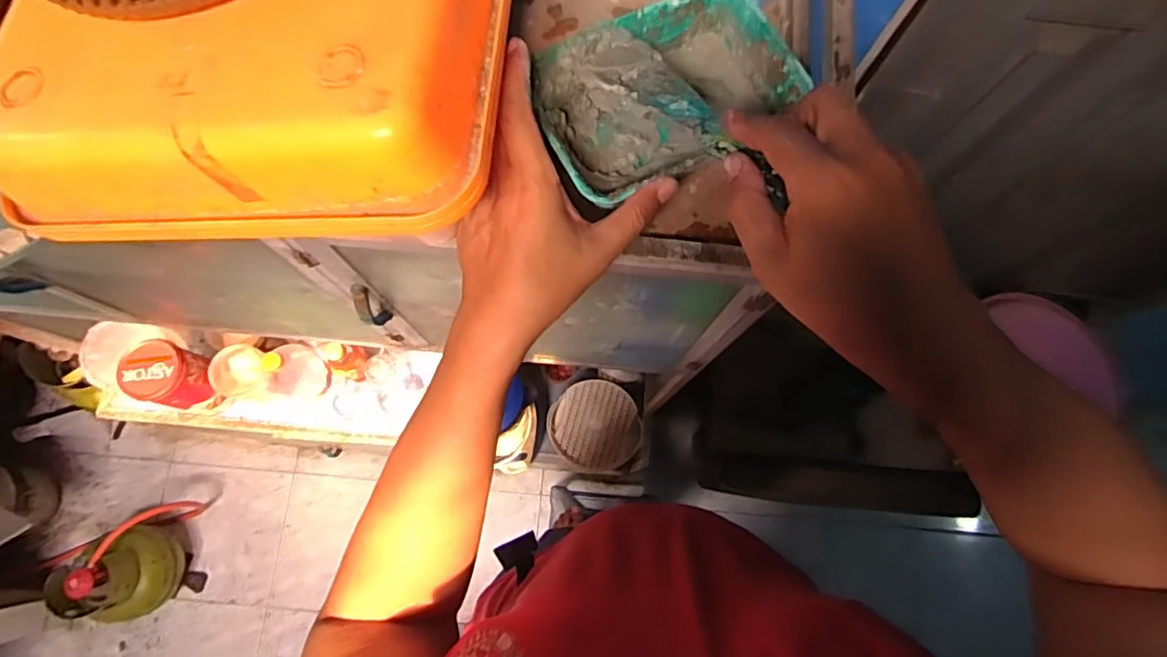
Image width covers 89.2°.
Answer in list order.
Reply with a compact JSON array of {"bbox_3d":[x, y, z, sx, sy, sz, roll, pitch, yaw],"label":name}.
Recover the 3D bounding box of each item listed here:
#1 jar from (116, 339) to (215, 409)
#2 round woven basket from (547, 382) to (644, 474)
[{"bbox_3d":[-0.692,0.078,0.986,0.099,0.104,0.095,0,75,-1],"label":"jar"},{"bbox_3d":[0.025,0.196,1.185,0.177,0.044,0.178,-6,76,-3],"label":"round woven basket"}]

